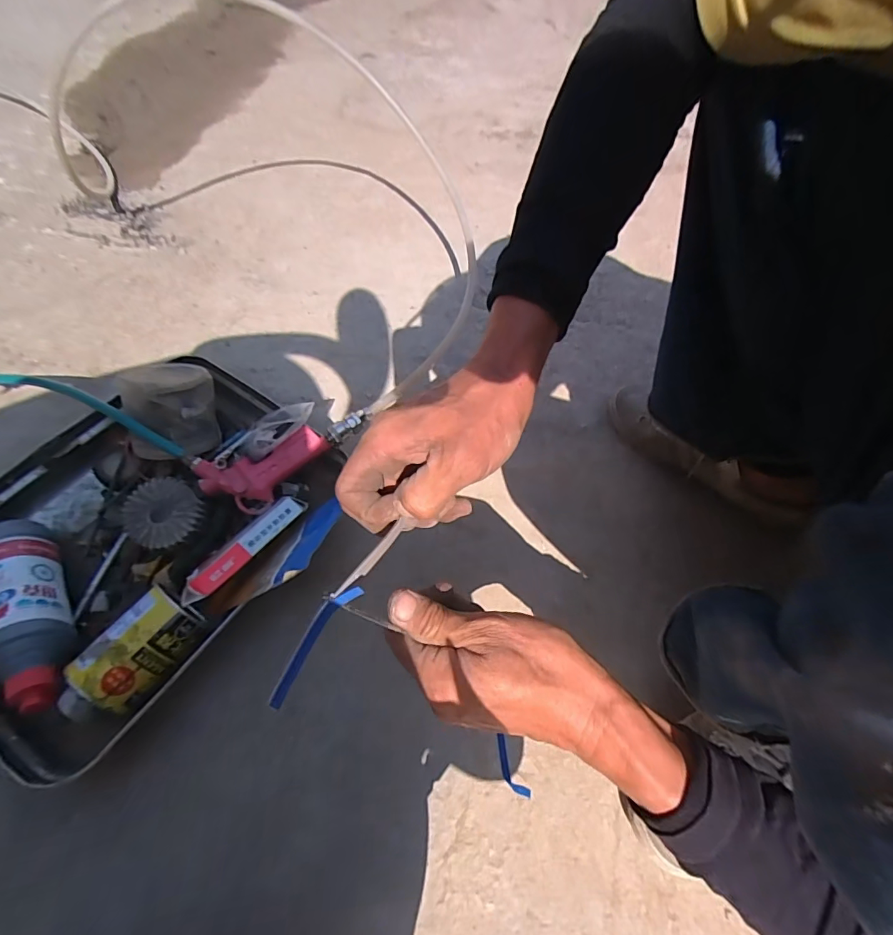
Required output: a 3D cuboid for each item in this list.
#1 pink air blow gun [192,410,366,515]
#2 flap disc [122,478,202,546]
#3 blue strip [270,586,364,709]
[{"bbox_3d":[-0.161,-0.003,0.471,0.173,0.037,0.059,-17,63,-15],"label":"pink air blow gun"},{"bbox_3d":[-0.268,0.042,0.434,0.065,0.019,0.061,3,59,-4],"label":"flap disc"},{"bbox_3d":[-0.067,0.086,0.232,0.014,0.006,0.065,31,61,12],"label":"blue strip"}]

